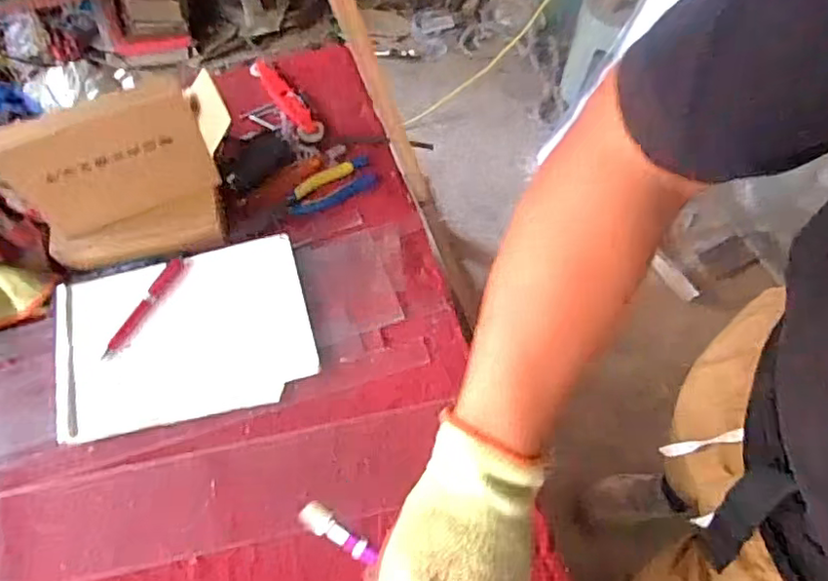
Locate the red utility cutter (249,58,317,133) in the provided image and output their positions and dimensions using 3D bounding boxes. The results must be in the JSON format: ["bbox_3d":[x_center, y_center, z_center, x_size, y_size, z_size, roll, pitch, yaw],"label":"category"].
[{"bbox_3d":[-0.184,-0.271,0.824,0.026,0.018,0.178,-30,63,-16],"label":"red utility cutter"}]

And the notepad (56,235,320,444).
[{"bbox_3d":[-0.244,0.045,0.632,0.256,0.008,0.184,-11,66,-7],"label":"notepad"}]

